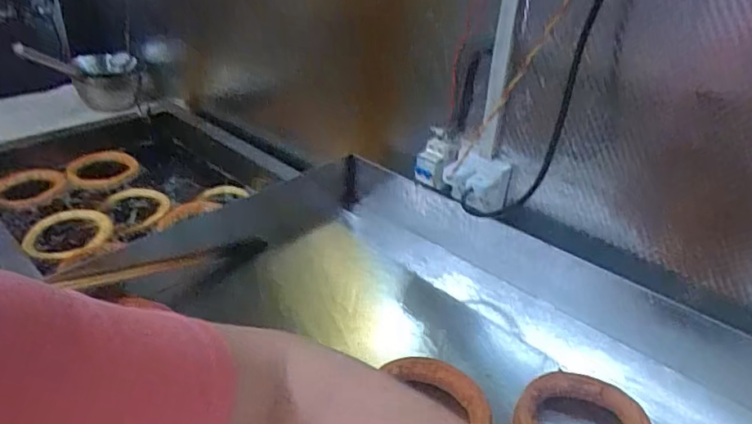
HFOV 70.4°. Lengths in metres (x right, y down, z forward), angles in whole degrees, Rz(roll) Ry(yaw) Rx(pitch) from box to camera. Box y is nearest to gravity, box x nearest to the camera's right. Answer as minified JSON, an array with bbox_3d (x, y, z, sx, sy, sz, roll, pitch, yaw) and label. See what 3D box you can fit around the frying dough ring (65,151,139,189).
[{"bbox_3d":[-0.703,-0.113,1.374,0.155,0.019,0.174,-1,32,-5],"label":"frying dough ring"}]

